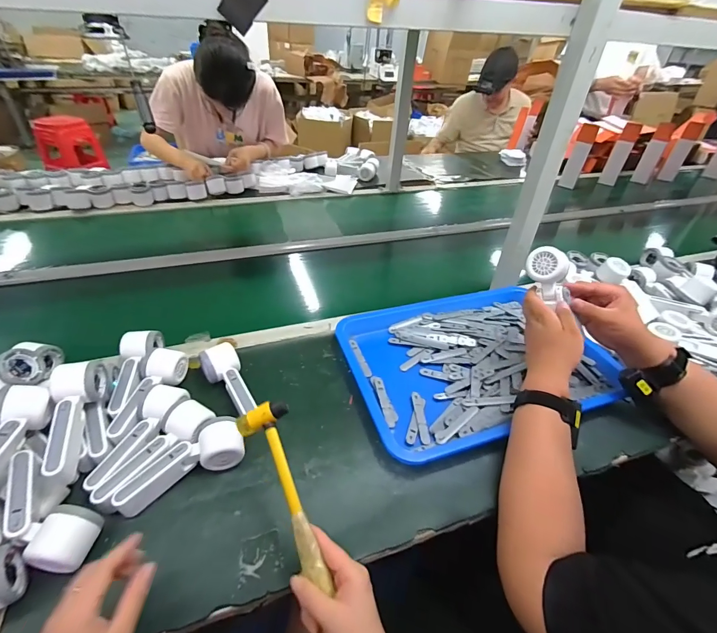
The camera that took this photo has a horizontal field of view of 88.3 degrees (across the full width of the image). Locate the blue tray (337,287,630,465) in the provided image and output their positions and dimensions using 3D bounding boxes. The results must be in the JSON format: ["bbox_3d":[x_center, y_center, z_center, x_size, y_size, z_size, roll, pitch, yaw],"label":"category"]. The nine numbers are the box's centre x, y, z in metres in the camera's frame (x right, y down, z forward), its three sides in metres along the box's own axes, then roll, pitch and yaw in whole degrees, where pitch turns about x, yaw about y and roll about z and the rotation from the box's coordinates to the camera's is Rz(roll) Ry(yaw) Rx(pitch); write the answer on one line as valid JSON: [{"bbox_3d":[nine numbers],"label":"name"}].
[{"bbox_3d":[0.213,0.075,0.701,0.464,0.042,0.345,-12,42,-19],"label":"blue tray"}]

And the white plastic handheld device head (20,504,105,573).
[{"bbox_3d":[-0.344,0.257,0.428,0.060,0.051,0.059,8,39,5],"label":"white plastic handheld device head"}]

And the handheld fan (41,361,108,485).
[{"bbox_3d":[-0.390,0.141,0.499,0.053,0.058,0.161,-5,58,-10],"label":"handheld fan"}]

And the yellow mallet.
[{"bbox_3d":[-0.080,0.198,0.419,0.054,0.030,0.200,-17,69,-24],"label":"yellow mallet"}]

